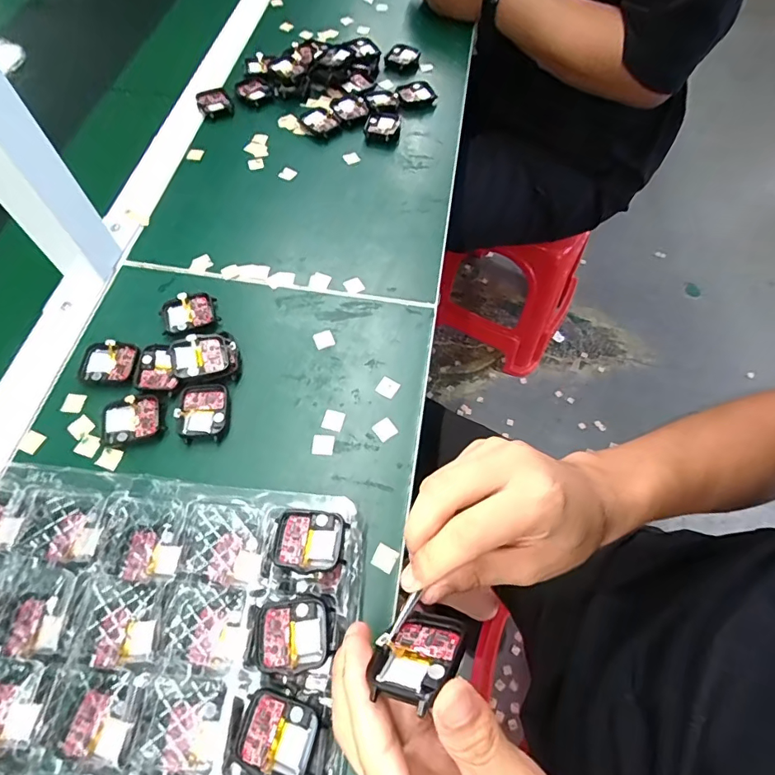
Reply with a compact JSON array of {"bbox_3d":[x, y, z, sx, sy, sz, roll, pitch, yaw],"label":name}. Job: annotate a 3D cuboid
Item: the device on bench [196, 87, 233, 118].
[{"bbox_3d":[-0.202,-0.332,0.549,0.037,0.012,0.047,-22,64,-12],"label":"device on bench"}]

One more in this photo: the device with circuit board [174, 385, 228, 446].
[{"bbox_3d":[-0.145,0.020,0.365,0.036,0.011,0.044,-5,62,-3],"label":"device with circuit board"}]

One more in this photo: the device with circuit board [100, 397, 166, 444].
[{"bbox_3d":[-0.197,0.025,0.360,0.043,0.010,0.034,-15,63,-8],"label":"device with circuit board"}]

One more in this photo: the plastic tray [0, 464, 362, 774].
[{"bbox_3d":[-0.160,0.188,0.266,0.262,0.030,0.264,6,62,3],"label":"plastic tray"}]

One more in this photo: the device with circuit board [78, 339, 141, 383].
[{"bbox_3d":[-0.226,-0.021,0.382,0.047,0.007,0.037,1,62,0],"label":"device with circuit board"}]

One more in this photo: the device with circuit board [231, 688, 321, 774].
[{"bbox_3d":[-0.061,0.190,0.258,0.043,0.006,0.035,17,63,8],"label":"device with circuit board"}]

